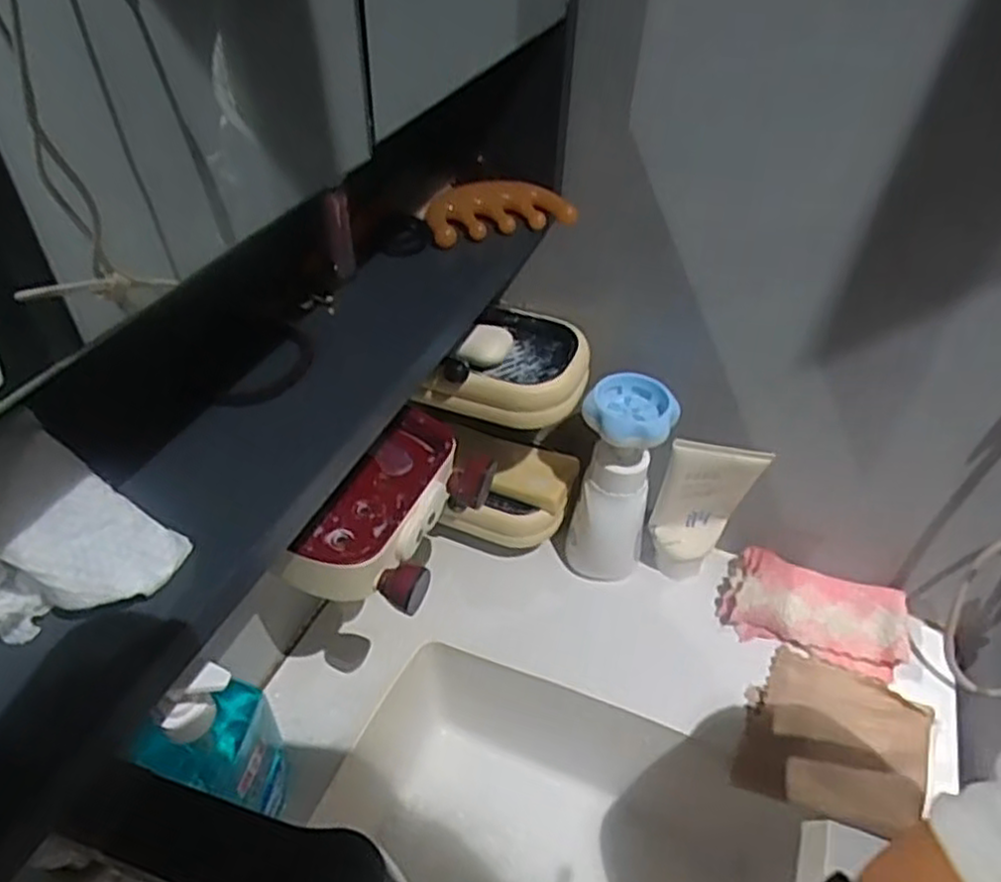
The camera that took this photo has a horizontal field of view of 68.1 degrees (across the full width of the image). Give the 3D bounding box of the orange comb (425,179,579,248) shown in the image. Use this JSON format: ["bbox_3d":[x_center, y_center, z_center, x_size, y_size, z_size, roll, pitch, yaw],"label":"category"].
[{"bbox_3d":[-0.003,-0.152,0.487,0.095,0.026,0.054,-14,45,-18],"label":"orange comb"}]

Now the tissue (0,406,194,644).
[{"bbox_3d":[-0.168,0.035,0.249,0.103,0.049,0.055,-23,48,-25],"label":"tissue"}]

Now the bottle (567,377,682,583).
[{"bbox_3d":[0.098,0.038,0.625,0.064,0.186,0.066,18,44,16],"label":"bottle"}]

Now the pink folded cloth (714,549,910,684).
[{"bbox_3d":[0.263,0.143,0.630,0.142,0.036,0.074,16,44,14],"label":"pink folded cloth"}]

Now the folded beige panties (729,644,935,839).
[{"bbox_3d":[0.254,0.221,0.564,0.127,0.018,0.123,18,44,16],"label":"folded beige panties"}]

